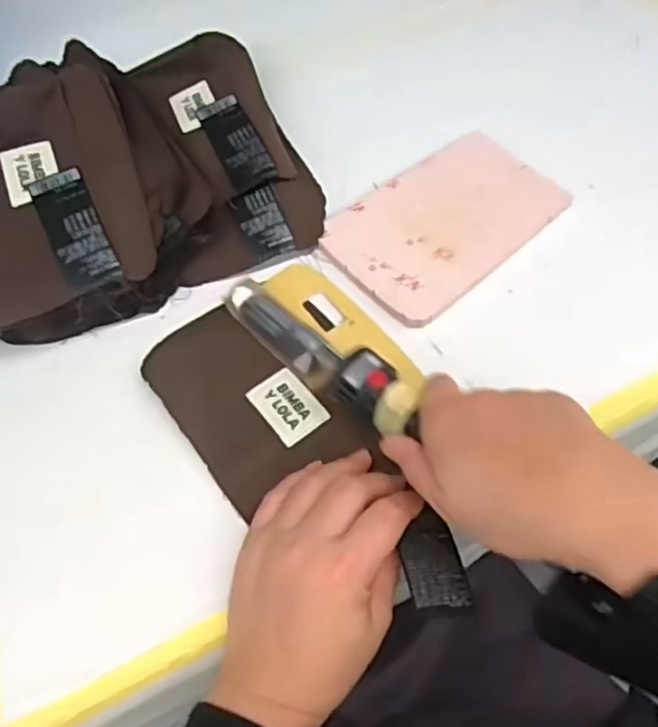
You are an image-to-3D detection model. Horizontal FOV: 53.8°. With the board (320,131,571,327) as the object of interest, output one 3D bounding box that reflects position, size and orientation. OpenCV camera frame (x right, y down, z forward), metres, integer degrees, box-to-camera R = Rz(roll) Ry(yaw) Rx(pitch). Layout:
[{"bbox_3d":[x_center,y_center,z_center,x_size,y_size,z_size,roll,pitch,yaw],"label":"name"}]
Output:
[{"bbox_3d":[0.088,-0.112,0.501,0.176,0.008,0.118,-41,64,-17],"label":"board"}]

